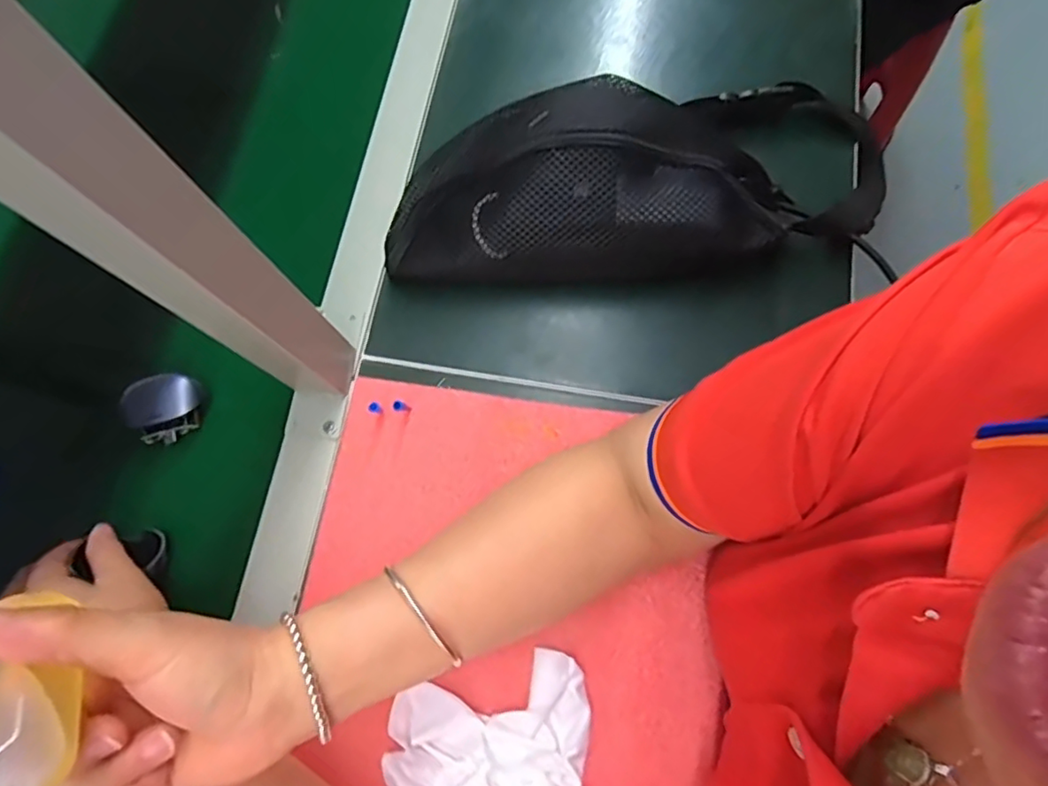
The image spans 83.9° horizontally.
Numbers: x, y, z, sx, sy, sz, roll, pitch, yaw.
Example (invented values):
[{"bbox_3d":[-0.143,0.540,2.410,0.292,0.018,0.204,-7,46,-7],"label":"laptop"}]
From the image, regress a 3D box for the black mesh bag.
[{"bbox_3d":[0.085,-0.155,0.412,0.361,0.090,0.136,-7,73,2],"label":"black mesh bag"}]

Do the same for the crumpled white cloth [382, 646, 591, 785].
[{"bbox_3d":[-0.021,0.206,0.330,0.125,0.034,0.083,-16,73,-1],"label":"crumpled white cloth"}]

